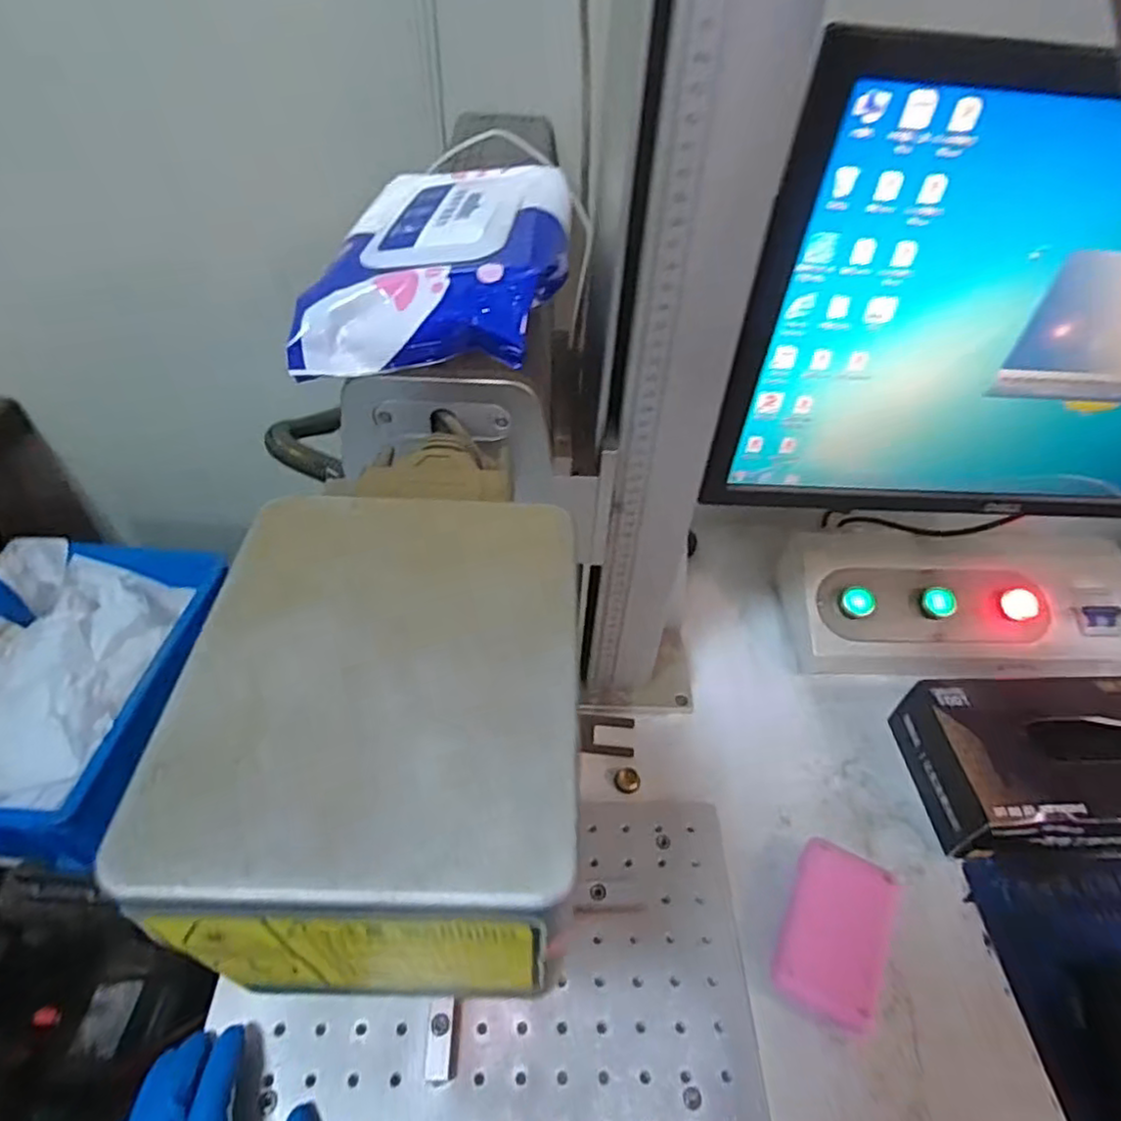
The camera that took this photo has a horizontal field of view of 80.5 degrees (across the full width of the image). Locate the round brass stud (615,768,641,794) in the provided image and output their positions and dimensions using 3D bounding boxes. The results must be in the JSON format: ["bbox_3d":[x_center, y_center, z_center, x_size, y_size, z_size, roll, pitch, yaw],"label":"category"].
[{"bbox_3d":[0.054,0.177,0.533,0.020,0.004,0.020,2,46,-2],"label":"round brass stud"}]

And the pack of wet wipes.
[{"bbox_3d":[-0.050,-0.133,0.295,0.106,0.040,0.149,3,46,0],"label":"pack of wet wipes"}]

